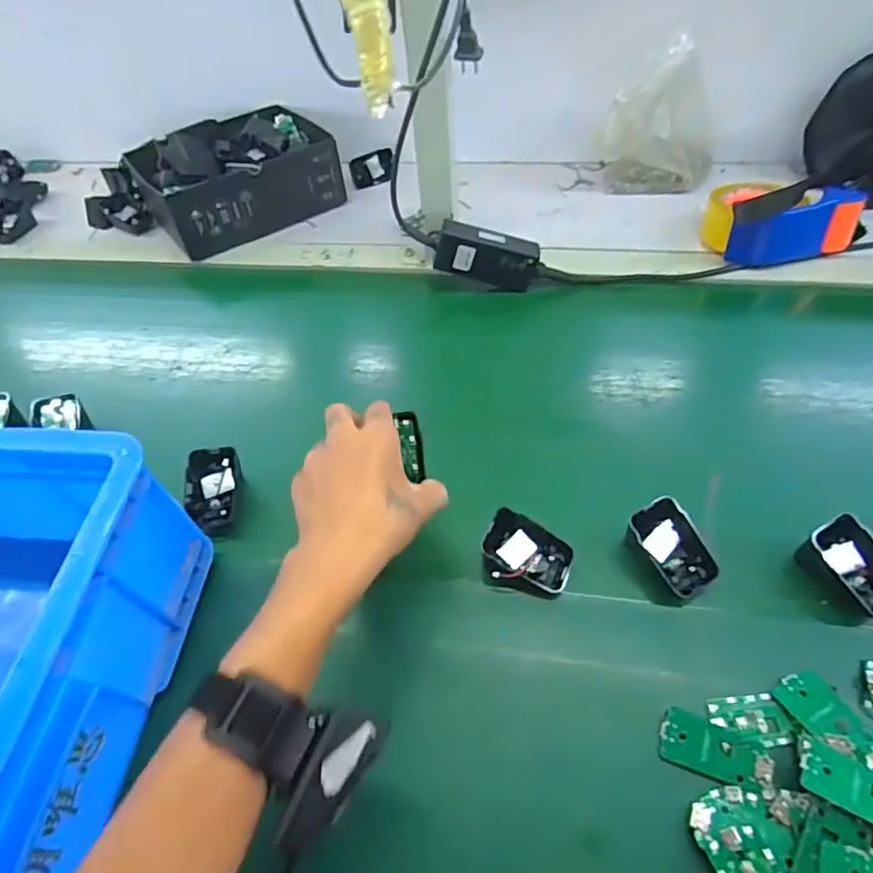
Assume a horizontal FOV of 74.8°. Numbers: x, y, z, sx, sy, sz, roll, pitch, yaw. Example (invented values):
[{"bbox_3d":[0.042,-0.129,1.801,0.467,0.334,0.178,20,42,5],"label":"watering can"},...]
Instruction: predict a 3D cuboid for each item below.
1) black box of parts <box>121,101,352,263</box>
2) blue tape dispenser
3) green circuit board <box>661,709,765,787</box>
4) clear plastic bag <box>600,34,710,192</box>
[{"bbox_3d":[-0.279,-0.371,0.800,0.242,0.086,0.188,-30,54,-18],"label":"black box of parts"},{"bbox_3d":[0.403,-0.256,0.658,0.163,0.082,0.109,0,50,6],"label":"blue tape dispenser"},{"bbox_3d":[0.173,0.197,0.362,0.058,0.004,0.030,14,53,17],"label":"green circuit board"},{"bbox_3d":[0.293,-0.402,0.737,0.137,0.154,0.078,14,53,17],"label":"clear plastic bag"}]

